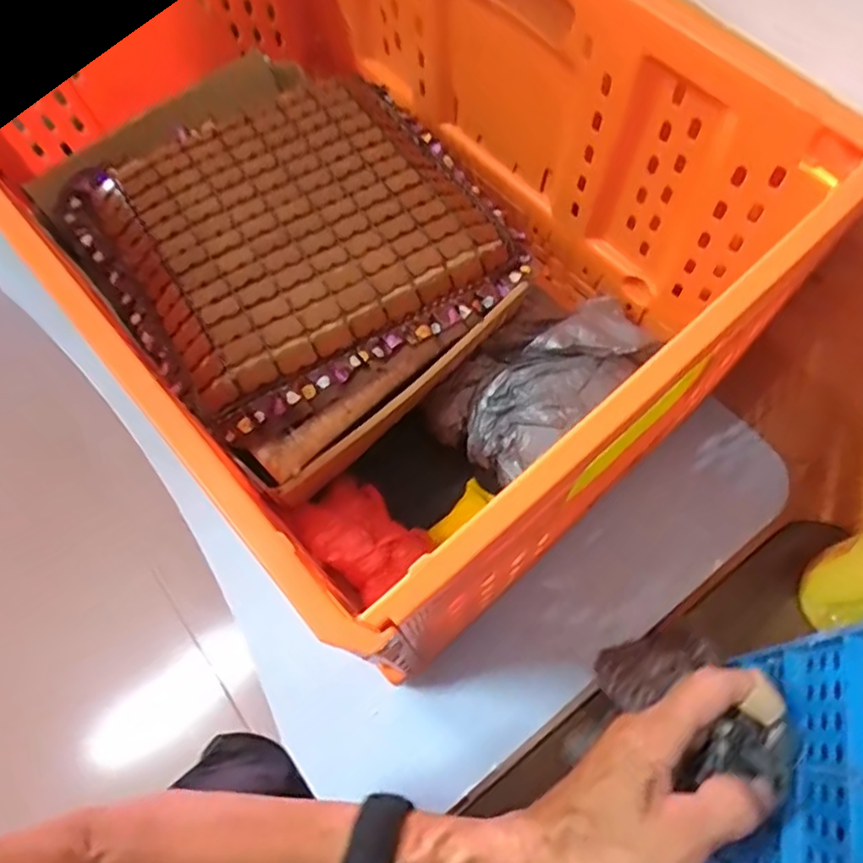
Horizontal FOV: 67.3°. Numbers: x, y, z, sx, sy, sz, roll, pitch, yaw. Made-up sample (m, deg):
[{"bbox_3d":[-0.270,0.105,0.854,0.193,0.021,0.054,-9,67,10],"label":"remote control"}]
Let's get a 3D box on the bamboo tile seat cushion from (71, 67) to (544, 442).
[{"bbox_3d":[-0.110,-0.168,0.529,0.298,0.048,0.284,-34,70,-11],"label":"bamboo tile seat cushion"}]

